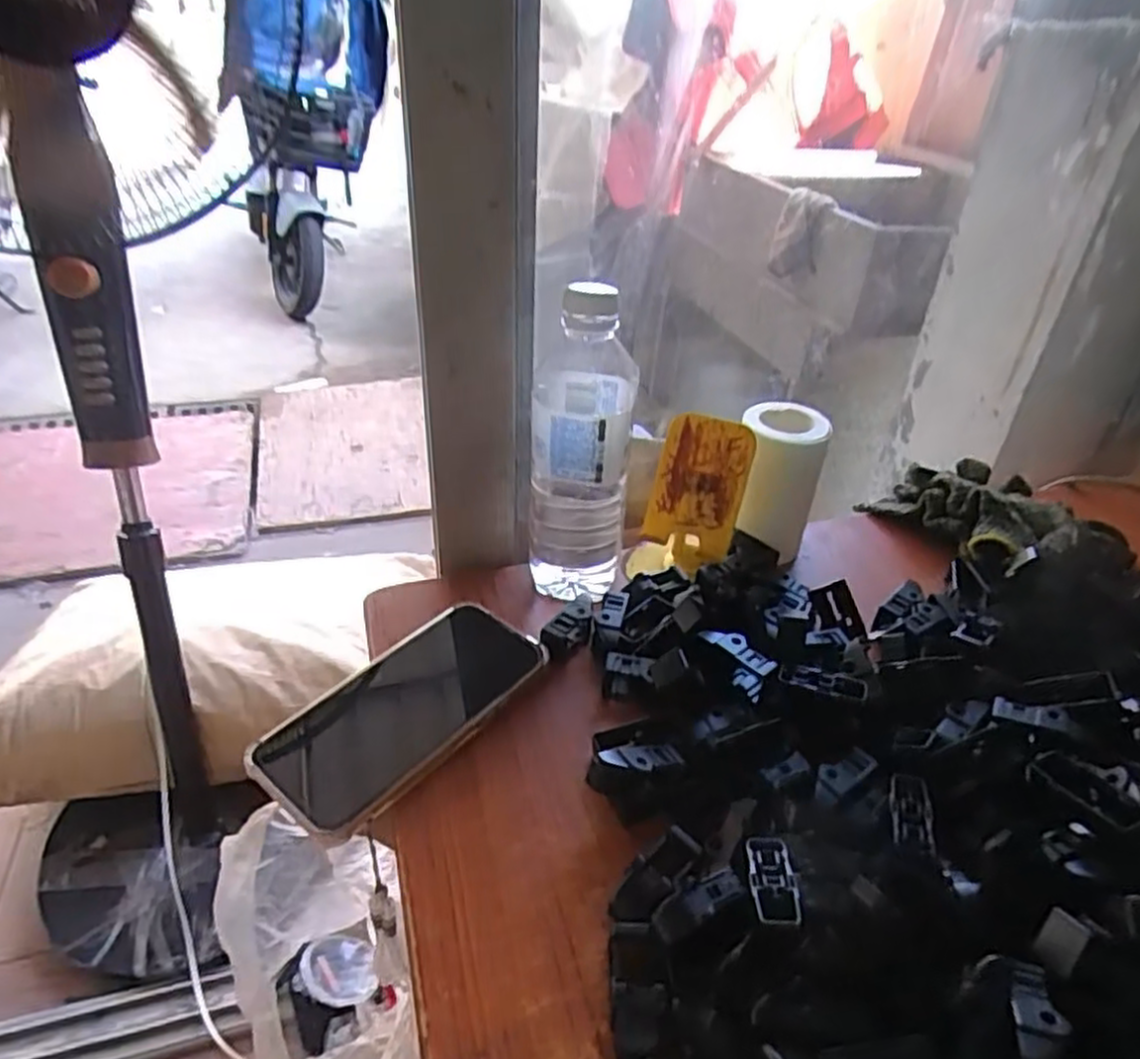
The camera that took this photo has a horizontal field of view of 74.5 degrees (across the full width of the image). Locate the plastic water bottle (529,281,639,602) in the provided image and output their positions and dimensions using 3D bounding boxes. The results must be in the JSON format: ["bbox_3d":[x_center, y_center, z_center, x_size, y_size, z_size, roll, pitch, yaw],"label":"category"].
[{"bbox_3d":[0.009,-0.053,0.490,0.061,0.206,0.067,8,36,5],"label":"plastic water bottle"}]

